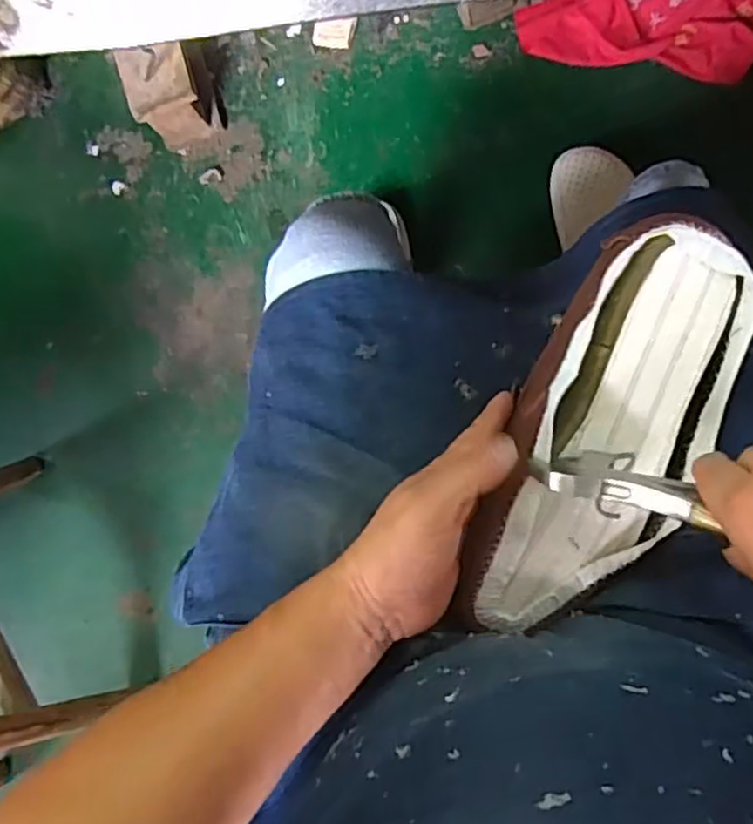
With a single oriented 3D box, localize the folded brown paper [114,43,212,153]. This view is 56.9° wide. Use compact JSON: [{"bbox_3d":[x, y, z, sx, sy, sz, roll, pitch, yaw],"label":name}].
[{"bbox_3d":[-0.298,-0.451,1.008,0.092,0.134,0.086,-7,87,9],"label":"folded brown paper"}]

